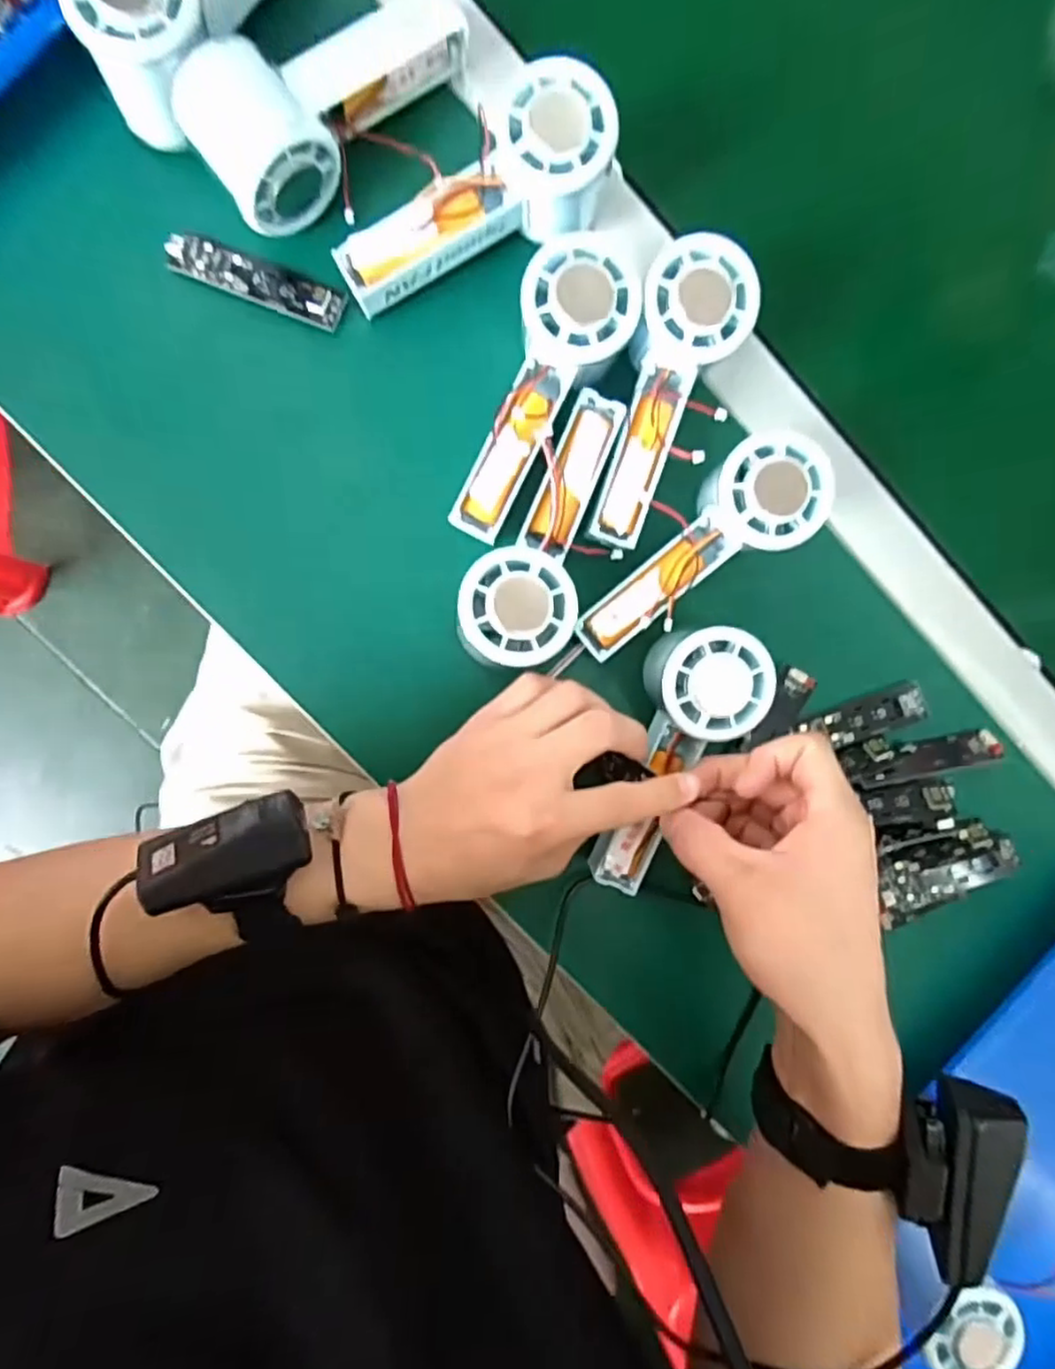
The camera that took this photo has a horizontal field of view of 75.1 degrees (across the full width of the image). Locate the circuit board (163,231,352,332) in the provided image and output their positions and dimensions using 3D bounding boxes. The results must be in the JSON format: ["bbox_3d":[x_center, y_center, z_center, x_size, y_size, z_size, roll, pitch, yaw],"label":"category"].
[{"bbox_3d":[-0.145,-0.215,0.366,0.094,0.010,0.024,20,91,-8],"label":"circuit board"}]

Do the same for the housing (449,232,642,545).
[{"bbox_3d":[0.008,-0.145,0.357,0.054,0.054,0.146,21,90,-8],"label":"housing"}]

